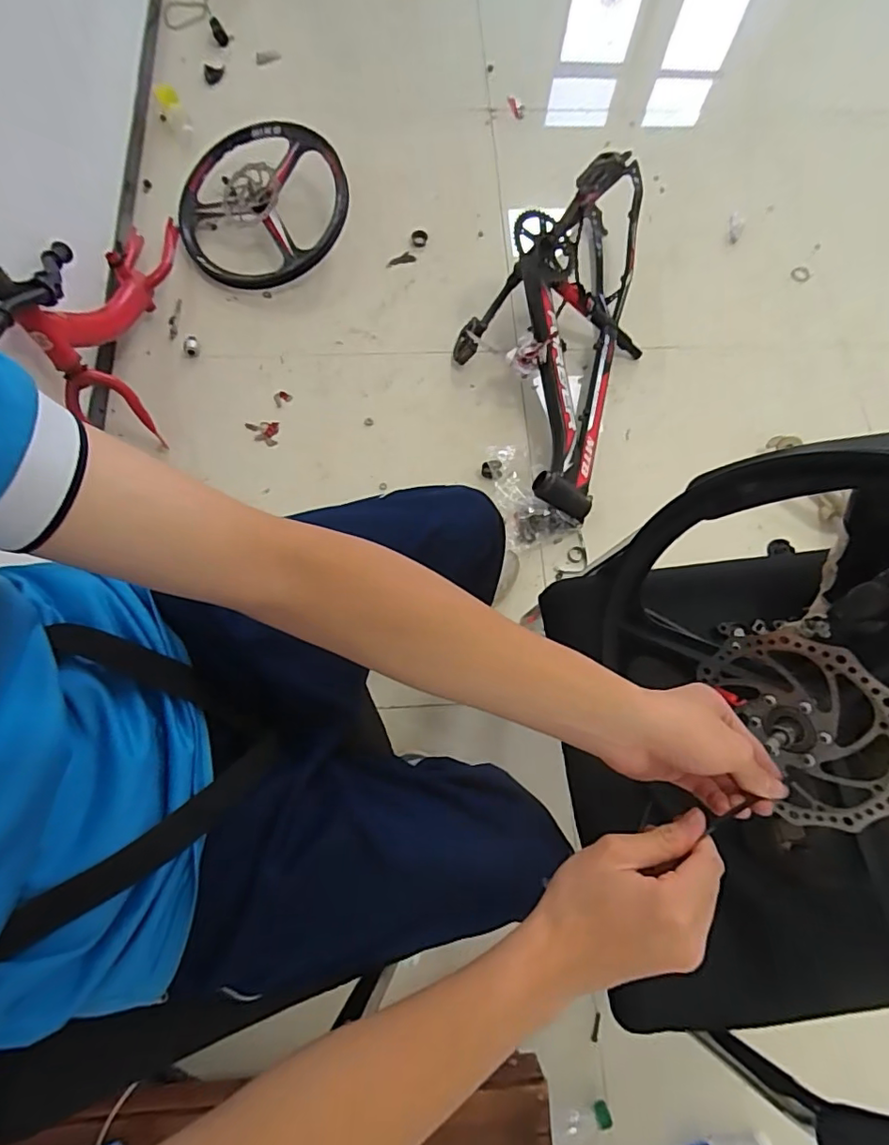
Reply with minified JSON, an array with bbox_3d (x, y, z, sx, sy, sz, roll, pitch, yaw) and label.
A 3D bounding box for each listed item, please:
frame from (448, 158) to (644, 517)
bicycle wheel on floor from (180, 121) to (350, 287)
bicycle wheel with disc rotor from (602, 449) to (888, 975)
[{"bbox_3d":[0.265,-0.593,1.185,0.398,0.306,0.879,21,74,4],"label":"frame"},{"bbox_3d":[-0.429,-0.873,1.284,0.408,0.086,0.408,-1,84,5],"label":"bicycle wheel on floor"},{"bbox_3d":[0.306,0.107,0.424,0.075,0.367,0.412,-11,69,-37],"label":"bicycle wheel with disc rotor"}]

